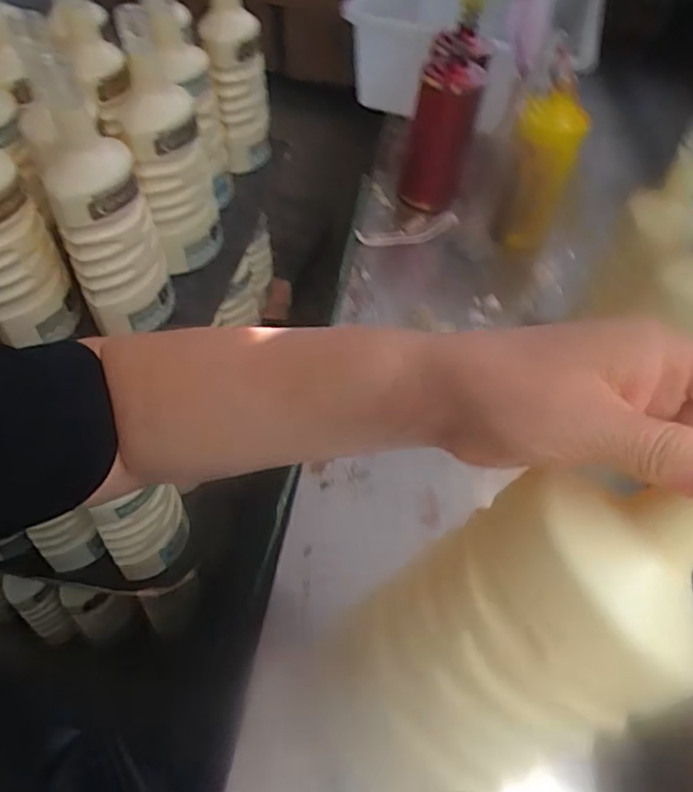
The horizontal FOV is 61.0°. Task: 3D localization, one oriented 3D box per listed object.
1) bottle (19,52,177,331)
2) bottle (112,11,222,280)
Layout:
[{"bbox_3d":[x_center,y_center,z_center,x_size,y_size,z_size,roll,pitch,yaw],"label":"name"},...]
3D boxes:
[{"bbox_3d":[-0.217,-0.162,0.519,0.084,0.226,0.067,-18,54,-15],"label":"bottle"},{"bbox_3d":[-0.173,-0.238,0.588,0.068,0.237,0.065,-10,52,-9],"label":"bottle"}]

